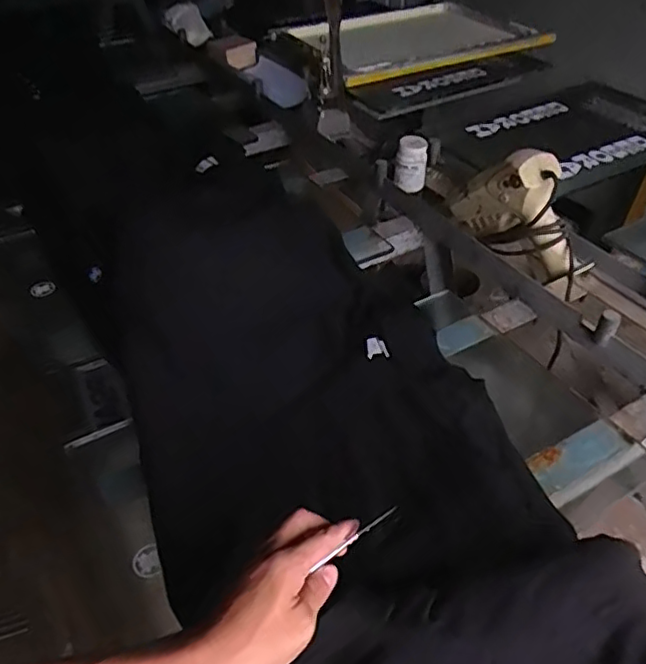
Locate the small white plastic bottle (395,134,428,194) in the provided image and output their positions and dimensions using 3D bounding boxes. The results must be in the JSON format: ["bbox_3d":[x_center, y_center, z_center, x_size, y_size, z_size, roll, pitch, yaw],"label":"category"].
[{"bbox_3d":[0.186,-0.353,1.274,0.063,0.116,0.064,6,42,8],"label":"small white plastic bottle"}]

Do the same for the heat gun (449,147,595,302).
[{"bbox_3d":[0.339,-0.208,1.036,0.087,0.186,0.293,-23,45,-23],"label":"heat gun"}]

